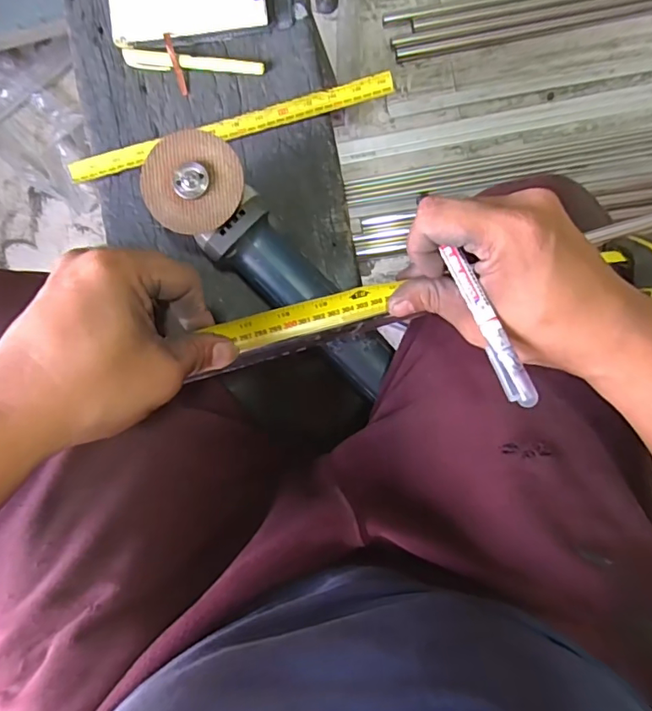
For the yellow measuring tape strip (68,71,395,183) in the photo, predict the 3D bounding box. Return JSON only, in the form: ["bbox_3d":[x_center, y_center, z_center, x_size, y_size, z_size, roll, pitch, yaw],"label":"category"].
[{"bbox_3d":[-0.094,-0.226,0.517,0.324,0.010,0.021,-15,98,2],"label":"yellow measuring tape strip"}]

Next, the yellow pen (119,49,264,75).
[{"bbox_3d":[-0.131,-0.291,0.519,0.136,0.011,0.015,4,94,2],"label":"yellow pen"}]

